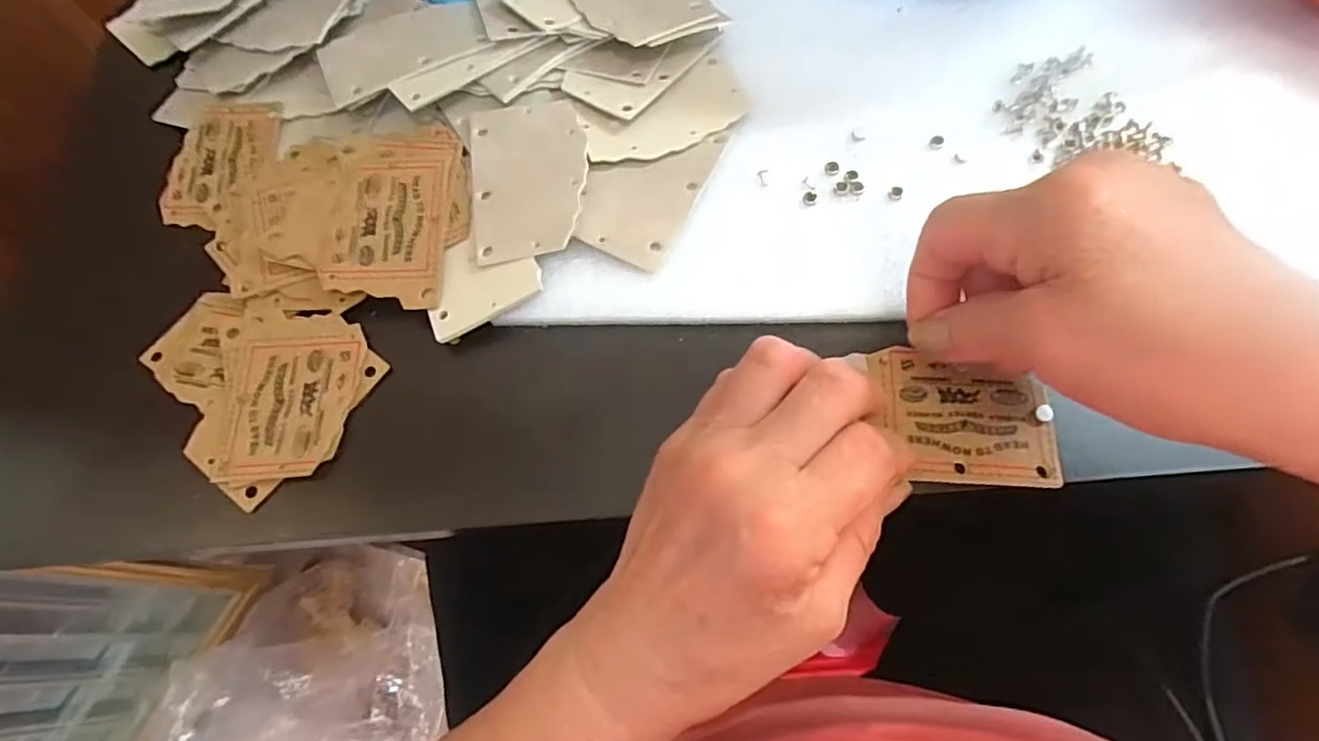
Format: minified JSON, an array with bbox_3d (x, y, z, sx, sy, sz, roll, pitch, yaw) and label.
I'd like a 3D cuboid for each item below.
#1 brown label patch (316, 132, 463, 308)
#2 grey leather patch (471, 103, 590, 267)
[{"bbox_3d":[-0.125,-0.073,0.294,0.055,0.005,0.091,3,72,-2],"label":"brown label patch"},{"bbox_3d":[-0.061,-0.090,0.293,0.054,0.004,0.082,-9,70,5],"label":"grey leather patch"}]

